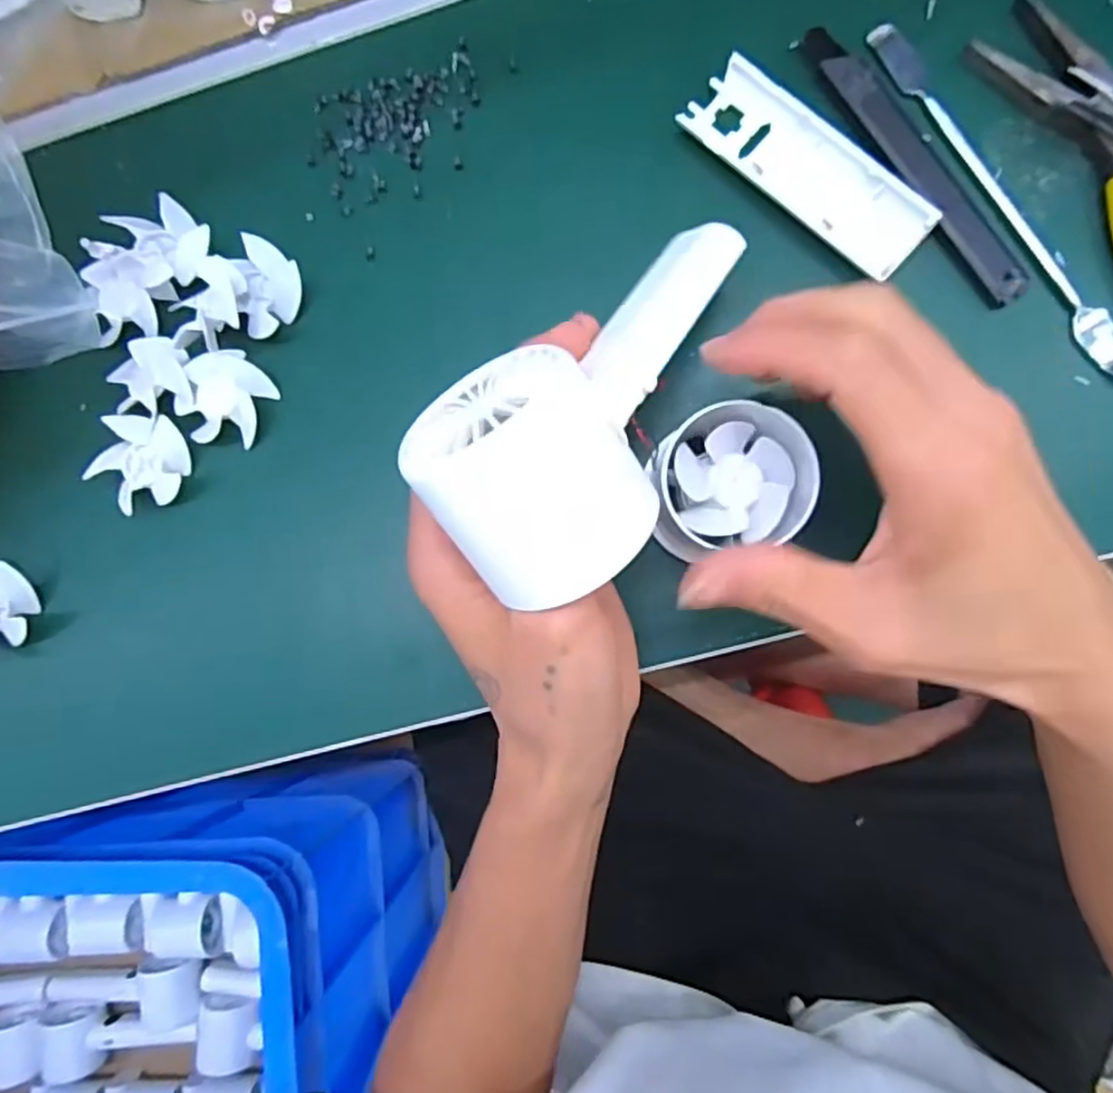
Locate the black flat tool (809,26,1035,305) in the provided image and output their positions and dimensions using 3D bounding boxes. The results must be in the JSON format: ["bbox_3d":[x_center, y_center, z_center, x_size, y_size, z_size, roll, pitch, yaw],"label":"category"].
[{"bbox_3d":[0.138,-0.149,0.280,0.019,0.007,0.130,-33,83,3],"label":"black flat tool"}]

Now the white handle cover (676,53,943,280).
[{"bbox_3d":[0.098,-0.148,0.281,0.104,0.012,0.034,44,91,8],"label":"white handle cover"}]

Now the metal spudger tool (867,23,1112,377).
[{"bbox_3d":[0.171,-0.135,0.276,0.015,0.004,0.168,-32,83,3],"label":"metal spudger tool"}]

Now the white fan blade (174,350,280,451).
[{"bbox_3d":[-0.141,-0.063,0.308,0.035,0.016,0.040,24,93,-12],"label":"white fan blade"}]

